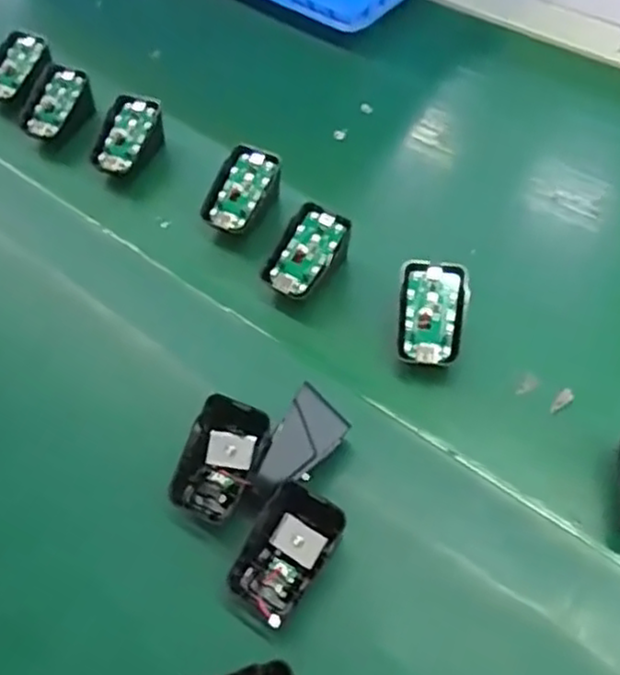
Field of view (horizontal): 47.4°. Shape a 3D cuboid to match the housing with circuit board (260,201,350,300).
[{"bbox_3d":[-0.003,-0.058,0.510,0.044,0.041,0.067,34,64,23],"label":"housing with circuit board"}]

